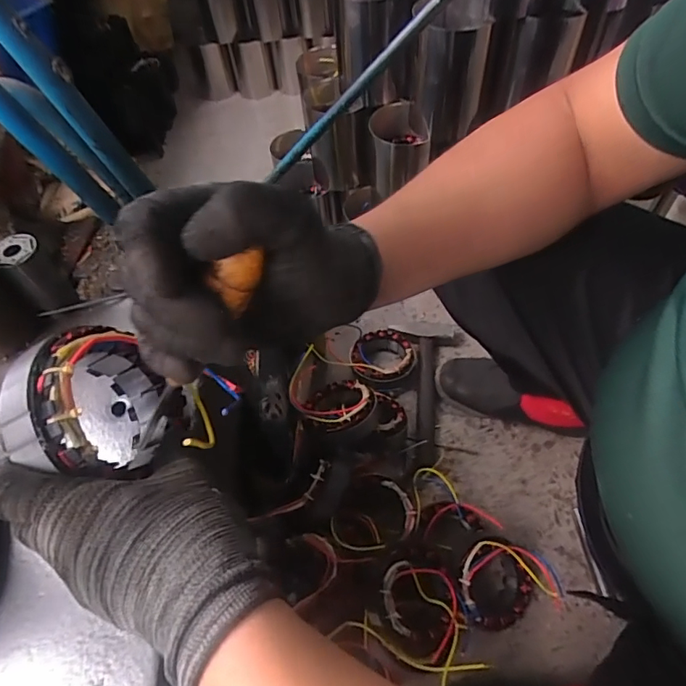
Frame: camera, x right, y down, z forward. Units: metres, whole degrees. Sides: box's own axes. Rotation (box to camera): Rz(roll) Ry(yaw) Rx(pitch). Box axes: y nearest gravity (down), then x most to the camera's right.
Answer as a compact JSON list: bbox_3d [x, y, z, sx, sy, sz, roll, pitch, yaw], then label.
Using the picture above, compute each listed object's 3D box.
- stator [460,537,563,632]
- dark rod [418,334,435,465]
[{"bbox_3d":[0.218,0.322,0.648,0.138,0.096,0.099,-13,56,-4],"label":"stator"},{"bbox_3d":[0.149,0.096,0.852,0.029,0.032,0.233,3,56,7],"label":"dark rod"}]

